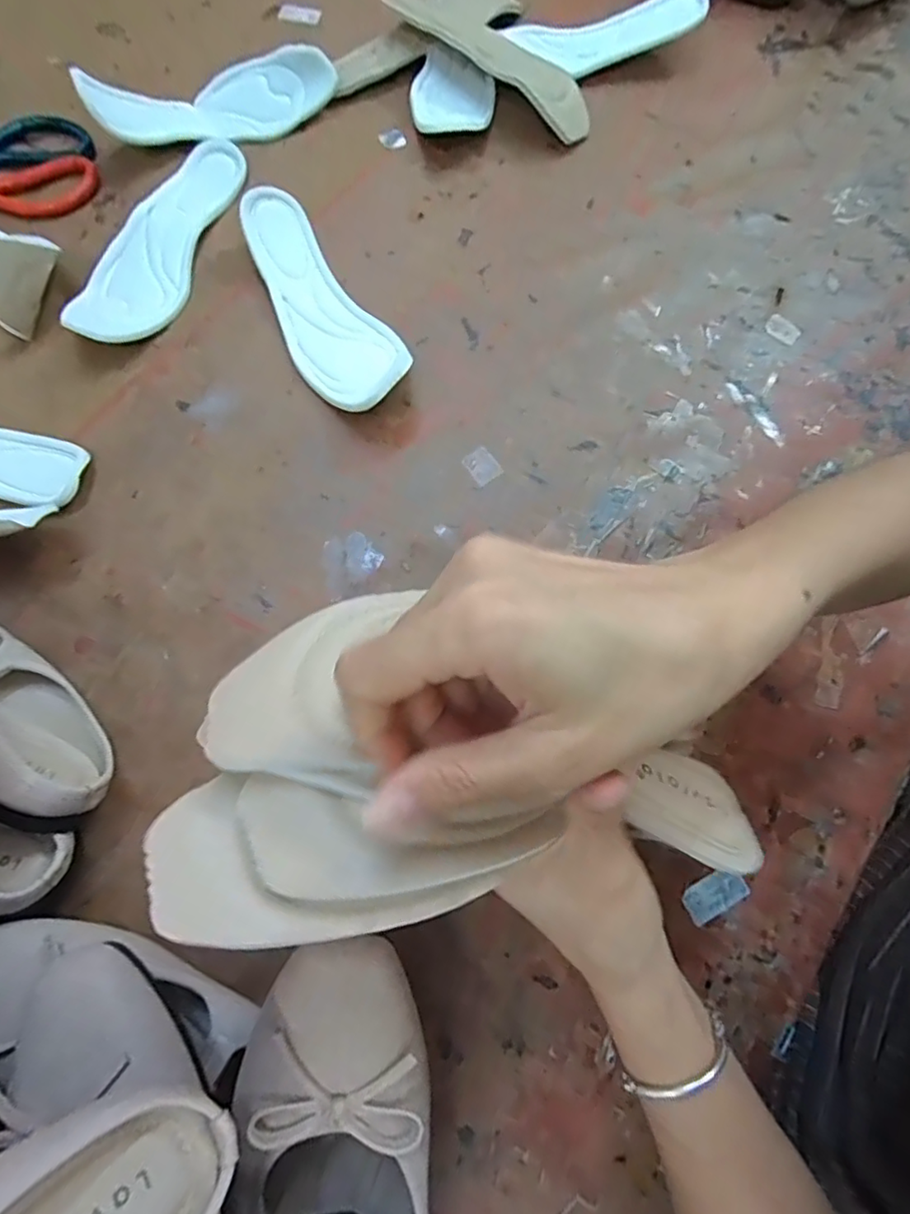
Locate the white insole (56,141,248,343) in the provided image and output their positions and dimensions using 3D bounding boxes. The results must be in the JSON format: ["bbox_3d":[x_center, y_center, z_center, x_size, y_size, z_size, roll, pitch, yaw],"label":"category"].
[{"bbox_3d":[-0.238,-0.300,0.470,0.064,0.020,0.222,15,73,3],"label":"white insole"}]

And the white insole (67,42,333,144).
[{"bbox_3d":[-0.210,-0.457,0.505,0.209,0.050,0.074,-21,74,-8],"label":"white insole"}]

